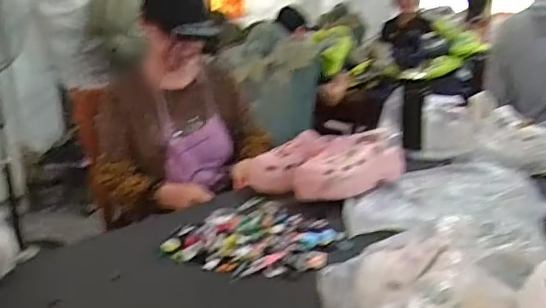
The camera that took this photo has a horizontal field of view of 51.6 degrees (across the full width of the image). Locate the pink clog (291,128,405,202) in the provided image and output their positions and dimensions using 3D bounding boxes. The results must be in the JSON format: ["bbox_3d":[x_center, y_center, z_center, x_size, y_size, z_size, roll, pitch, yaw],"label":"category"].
[{"bbox_3d":[0.158,0.025,1.156,0.240,0.091,0.113,-13,19,-36],"label":"pink clog"}]

